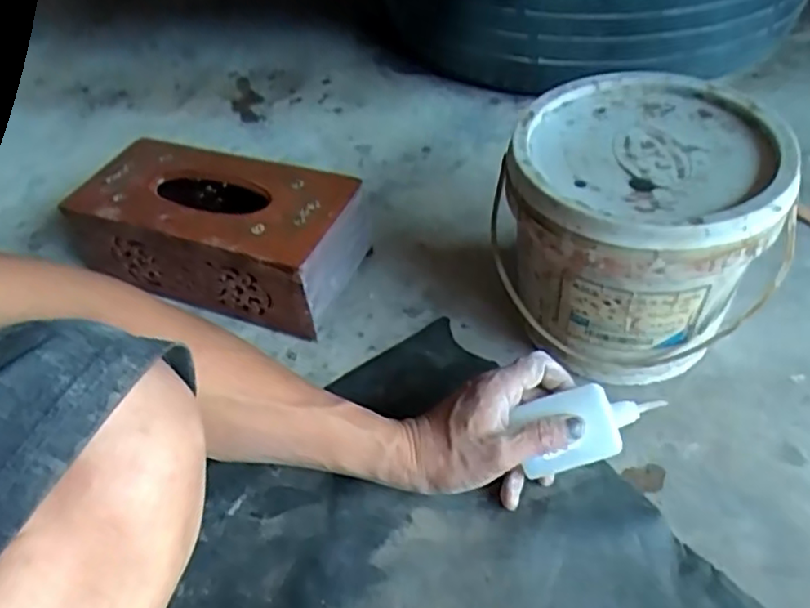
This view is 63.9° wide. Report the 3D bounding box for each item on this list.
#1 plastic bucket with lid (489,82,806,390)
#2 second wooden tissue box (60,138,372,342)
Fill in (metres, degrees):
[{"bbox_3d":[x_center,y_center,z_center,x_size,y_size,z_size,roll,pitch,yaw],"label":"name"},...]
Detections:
[{"bbox_3d":[0.177,-0.059,0.517,0.179,0.180,0.191,-3,47,3],"label":"plastic bucket with lid"},{"bbox_3d":[-0.177,-0.075,0.624,0.266,0.085,0.127,15,51,18],"label":"second wooden tissue box"}]

